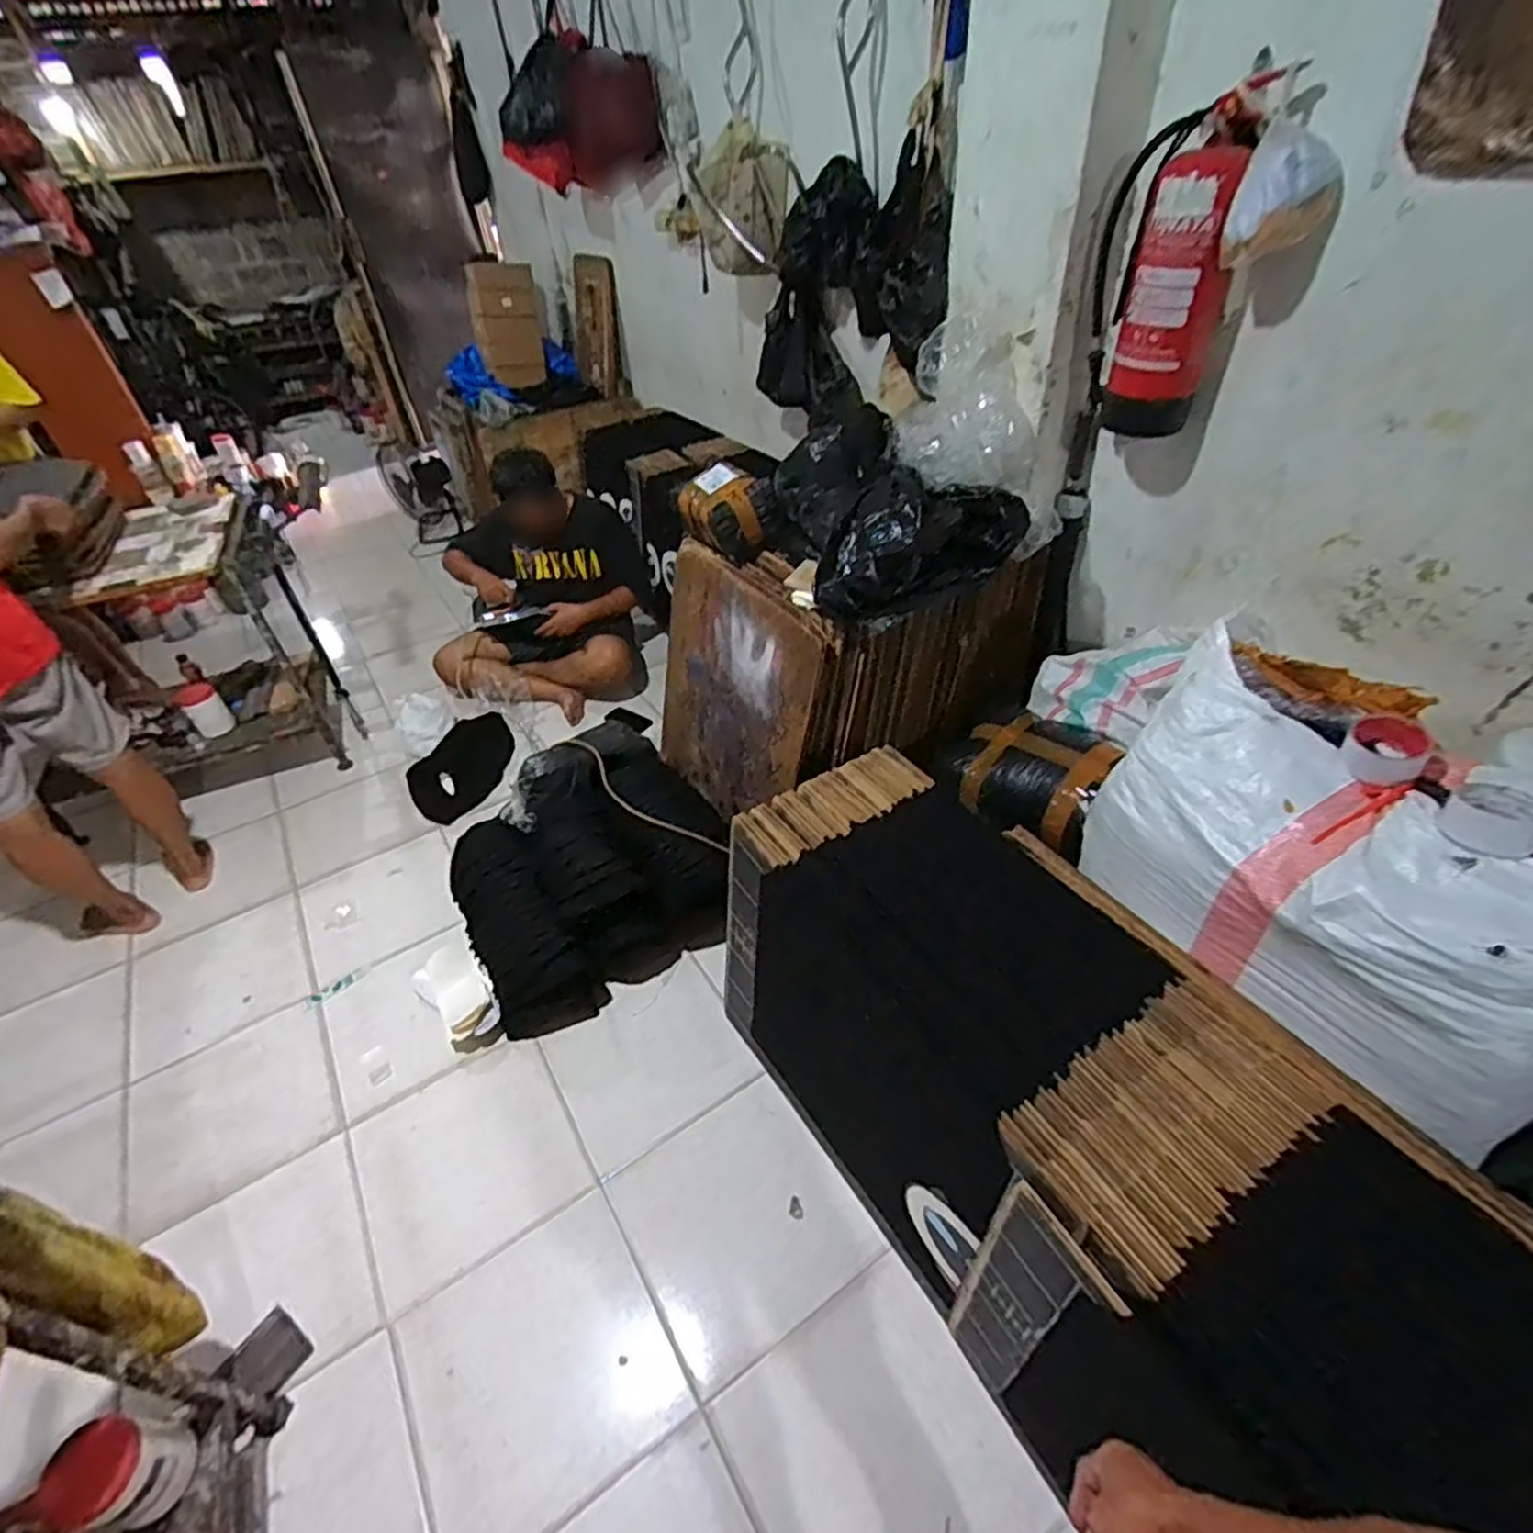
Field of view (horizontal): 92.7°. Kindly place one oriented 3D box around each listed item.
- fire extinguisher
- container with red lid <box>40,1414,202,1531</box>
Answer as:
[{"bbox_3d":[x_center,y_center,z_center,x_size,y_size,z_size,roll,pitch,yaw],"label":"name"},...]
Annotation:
[{"bbox_3d":[0.730,-0.889,1.359,0.231,0.512,0.156,11,43,16],"label":"fire extinguisher"},{"bbox_3d":[-0.835,0.913,0.947,0.097,0.142,0.097,-2,41,1],"label":"container with red lid"}]

